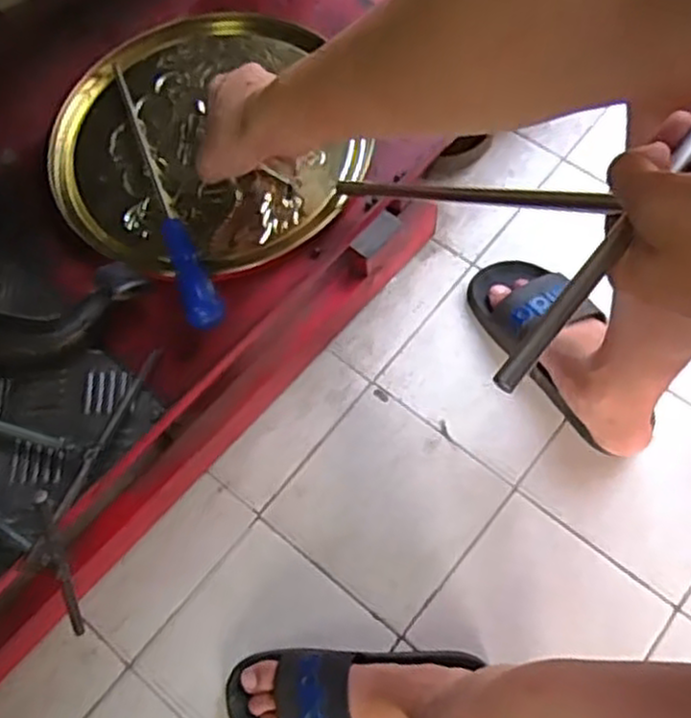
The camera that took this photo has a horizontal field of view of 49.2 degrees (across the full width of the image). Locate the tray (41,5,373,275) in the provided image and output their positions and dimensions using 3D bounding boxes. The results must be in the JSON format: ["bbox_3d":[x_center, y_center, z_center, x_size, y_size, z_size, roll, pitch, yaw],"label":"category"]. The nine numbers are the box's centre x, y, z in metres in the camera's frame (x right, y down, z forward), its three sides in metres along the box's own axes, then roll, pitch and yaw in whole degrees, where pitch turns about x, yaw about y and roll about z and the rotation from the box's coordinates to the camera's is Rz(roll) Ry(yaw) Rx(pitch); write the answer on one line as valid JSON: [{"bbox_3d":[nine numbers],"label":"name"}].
[{"bbox_3d":[-0.122,-0.179,0.623,0.236,0.014,0.252,-1,66,2],"label":"tray"}]

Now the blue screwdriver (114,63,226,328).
[{"bbox_3d":[-0.144,-0.141,0.597,0.025,0.026,0.280,-20,68,-4],"label":"blue screwdriver"}]

